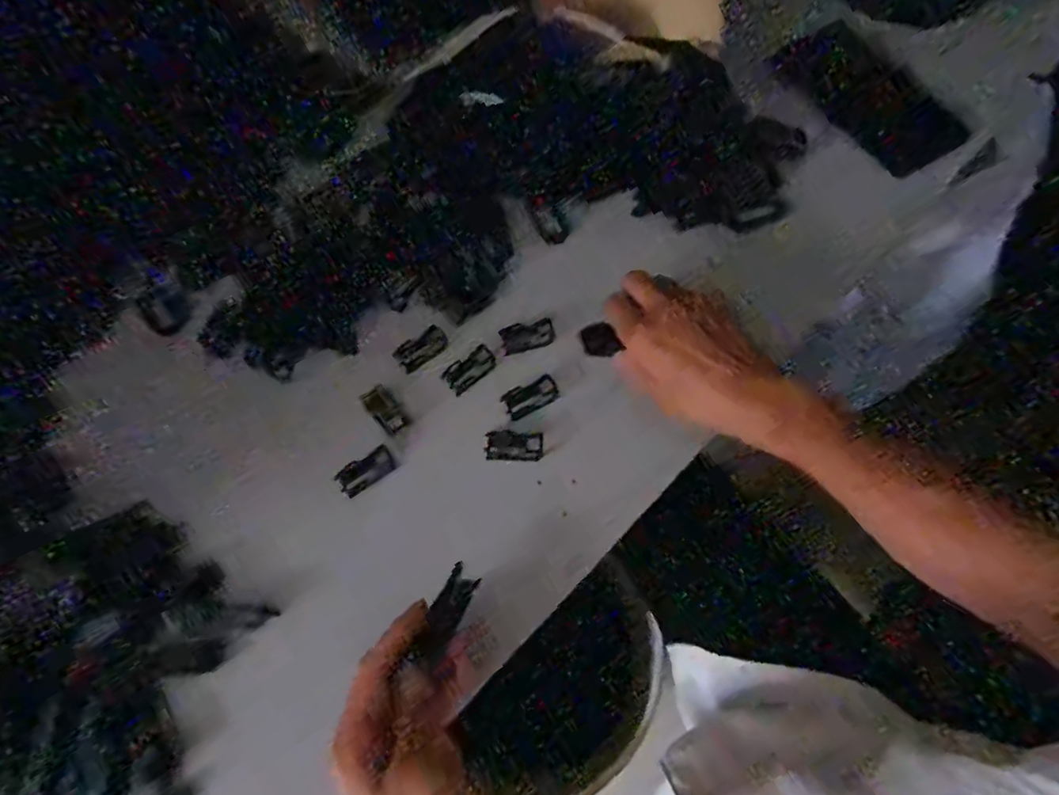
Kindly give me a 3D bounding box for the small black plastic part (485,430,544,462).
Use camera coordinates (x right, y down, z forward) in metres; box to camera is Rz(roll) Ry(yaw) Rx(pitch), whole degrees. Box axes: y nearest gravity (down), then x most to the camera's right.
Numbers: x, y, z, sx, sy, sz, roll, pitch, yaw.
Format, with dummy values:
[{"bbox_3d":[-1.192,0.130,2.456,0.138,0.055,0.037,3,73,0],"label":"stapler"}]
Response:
[{"bbox_3d":[-0.010,0.033,0.408,0.039,0.004,0.020,3,68,4],"label":"small black plastic part"}]

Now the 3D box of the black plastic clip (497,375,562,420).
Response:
[{"bbox_3d":[0.001,-0.001,0.420,0.038,0.008,0.023,-23,68,-6],"label":"black plastic clip"}]

